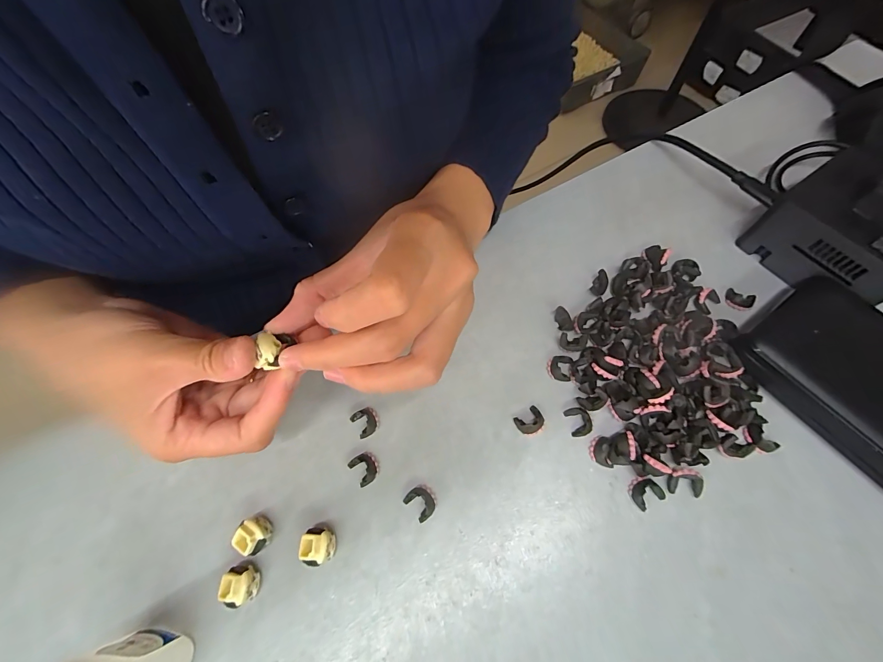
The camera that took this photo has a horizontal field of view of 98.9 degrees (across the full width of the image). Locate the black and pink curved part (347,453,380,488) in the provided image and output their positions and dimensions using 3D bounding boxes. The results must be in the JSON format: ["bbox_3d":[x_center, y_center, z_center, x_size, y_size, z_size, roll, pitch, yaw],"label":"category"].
[{"bbox_3d":[-0.042,0.075,0.207,0.014,0.006,0.016,-34,67,-13],"label":"black and pink curved part"}]

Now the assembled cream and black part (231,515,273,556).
[{"bbox_3d":[-0.094,0.103,0.190,0.015,0.013,0.015,26,68,15],"label":"assembled cream and black part"}]

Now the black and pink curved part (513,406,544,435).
[{"bbox_3d":[0.050,0.051,0.214,0.016,0.006,0.013,-32,67,-12],"label":"black and pink curved part"}]

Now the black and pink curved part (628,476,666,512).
[{"bbox_3d":[0.105,0.083,0.194,0.015,0.006,0.014,-26,65,-9],"label":"black and pink curved part"}]

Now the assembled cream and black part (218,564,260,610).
[{"bbox_3d":[-0.097,0.122,0.181,0.015,0.014,0.017,-17,64,-5],"label":"assembled cream and black part"}]

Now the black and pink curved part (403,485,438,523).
[{"bbox_3d":[-0.010,0.089,0.198,0.015,0.006,0.016,-43,69,-16],"label":"black and pink curved part"}]

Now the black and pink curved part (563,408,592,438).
[{"bbox_3d":[0.077,0.051,0.212,0.011,0.006,0.016,-12,64,-3],"label":"black and pink curved part"}]

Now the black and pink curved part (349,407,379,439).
[{"bbox_3d":[-0.044,0.052,0.217,0.014,0.005,0.016,-31,66,-12],"label":"black and pink curved part"}]

